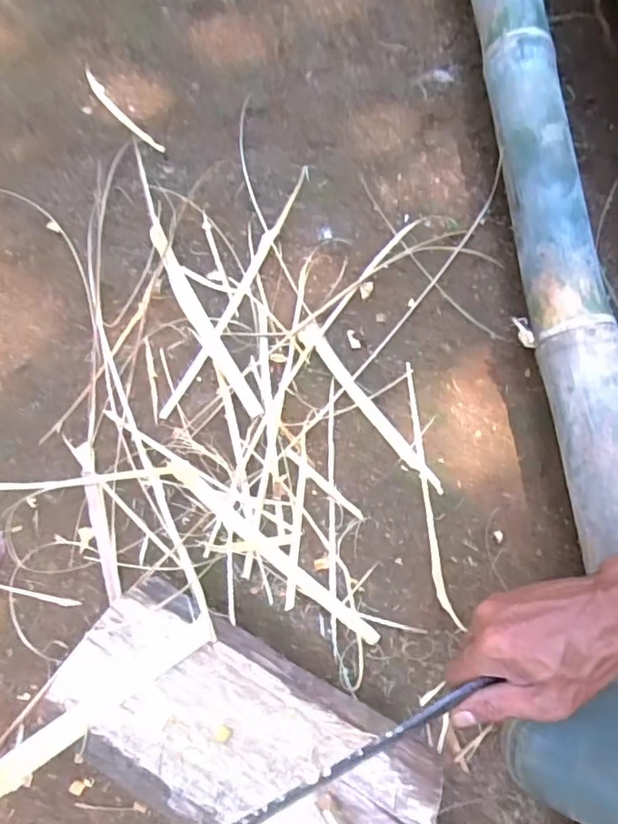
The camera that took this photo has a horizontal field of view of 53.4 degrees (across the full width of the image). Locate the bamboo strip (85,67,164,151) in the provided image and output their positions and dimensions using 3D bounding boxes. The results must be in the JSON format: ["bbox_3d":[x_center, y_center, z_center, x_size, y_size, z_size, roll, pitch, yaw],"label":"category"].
[{"bbox_3d":[-0.250,-0.398,0.809,0.020,0.008,0.187,-36,72,-16],"label":"bamboo strip"}]

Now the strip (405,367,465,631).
[{"bbox_3d":[0.119,0.075,0.619,0.020,0.011,0.271,-5,66,-4],"label":"strip"}]

